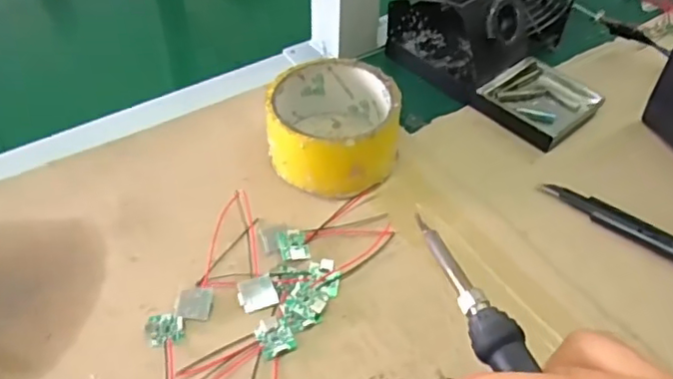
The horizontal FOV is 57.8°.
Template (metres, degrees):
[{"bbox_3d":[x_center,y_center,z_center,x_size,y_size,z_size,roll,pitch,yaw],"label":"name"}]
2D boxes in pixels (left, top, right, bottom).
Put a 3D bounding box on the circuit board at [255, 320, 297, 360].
[{"bbox_3d":[-0.032,0.078,0.320,0.018,0.007,0.019,-17,50,-16],"label":"circuit board"}]

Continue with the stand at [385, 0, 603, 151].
[{"bbox_3d":[0.120,-0.111,0.457,0.164,0.076,0.082,37,56,28],"label":"stand"}]

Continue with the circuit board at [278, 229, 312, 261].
[{"bbox_3d":[-0.025,0.033,0.360,0.018,0.004,0.019,-3,64,-17],"label":"circuit board"}]

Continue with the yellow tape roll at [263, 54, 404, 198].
[{"bbox_3d":[-0.001,-0.042,0.402,0.084,0.049,0.082,1,47,-1],"label":"yellow tape roll"}]

